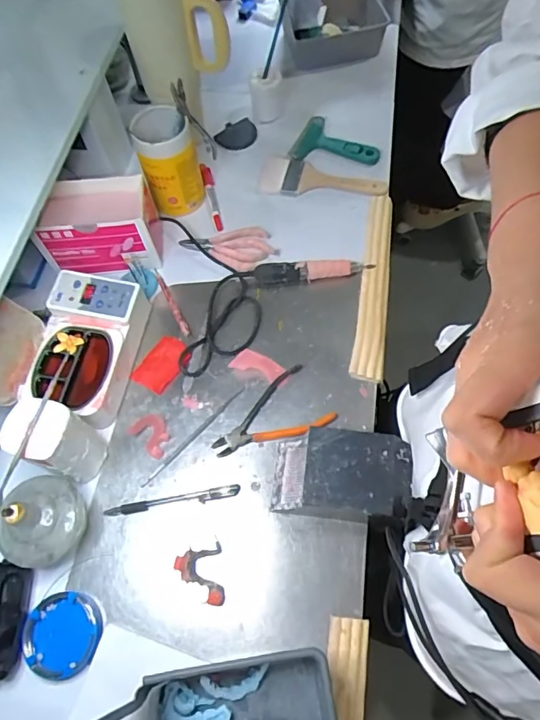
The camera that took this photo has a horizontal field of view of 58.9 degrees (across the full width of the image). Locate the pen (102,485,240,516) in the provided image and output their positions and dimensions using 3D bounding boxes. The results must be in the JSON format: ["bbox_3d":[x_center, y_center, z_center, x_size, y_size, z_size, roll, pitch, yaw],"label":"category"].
[{"bbox_3d":[-0.116,0.167,0.564,0.159,0.011,0.014,-10,65,-1],"label":"pen"}]

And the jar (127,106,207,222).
[{"bbox_3d":[-0.149,-0.291,0.712,0.081,0.131,0.077,-17,65,-4],"label":"jar"}]

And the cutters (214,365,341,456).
[{"bbox_3d":[0.001,0.079,0.596,0.148,0.011,0.087,-35,67,-12],"label":"cutters"}]

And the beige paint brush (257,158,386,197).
[{"bbox_3d":[0.084,-0.290,0.767,0.199,0.017,0.083,8,66,8],"label":"beige paint brush"}]

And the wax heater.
[{"bbox_3d":[-0.236,-0.015,0.619,0.117,0.064,0.185,8,65,7],"label":"wax heater"}]

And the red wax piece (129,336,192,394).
[{"bbox_3d":[-0.144,0.002,0.638,0.054,0.005,0.078,30,70,16],"label":"red wax piece"}]

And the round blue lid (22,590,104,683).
[{"bbox_3d":[-0.221,0.292,0.508,0.079,0.009,0.078,-3,65,2],"label":"round blue lid"}]

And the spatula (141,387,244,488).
[{"bbox_3d":[-0.093,0.096,0.598,0.008,0.011,0.169,40,73,19],"label":"spatula"}]

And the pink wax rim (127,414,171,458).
[{"bbox_3d":[-0.145,0.092,0.594,0.055,0.010,0.040,38,73,19],"label":"pink wax rim"}]

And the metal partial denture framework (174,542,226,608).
[{"bbox_3d":[-0.077,0.238,0.525,0.048,0.020,0.061,-8,64,0],"label":"metal partial denture framework"}]

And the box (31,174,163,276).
[{"bbox_3d":[-0.243,-0.187,0.680,0.153,0.101,0.090,-7,64,0],"label":"box"}]

